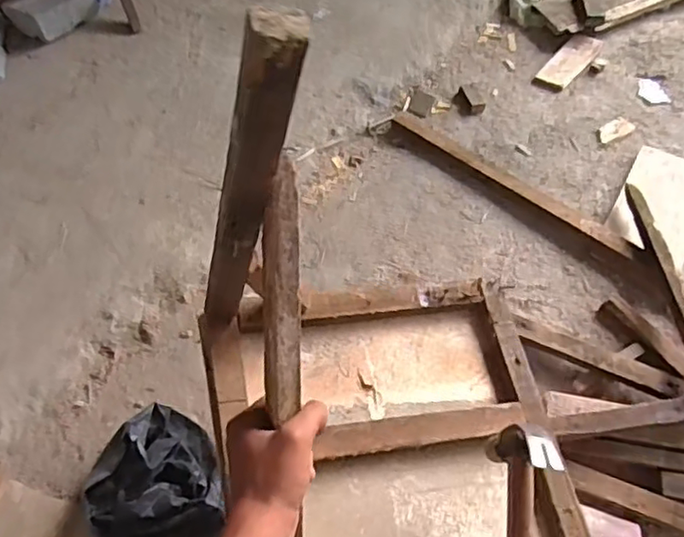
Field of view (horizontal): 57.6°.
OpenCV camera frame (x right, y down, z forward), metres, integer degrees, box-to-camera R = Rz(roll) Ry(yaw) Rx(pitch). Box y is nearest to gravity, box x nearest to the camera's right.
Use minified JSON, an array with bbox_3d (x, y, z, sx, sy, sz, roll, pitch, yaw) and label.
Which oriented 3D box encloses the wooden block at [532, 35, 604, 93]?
[{"bbox_3d":[0.460,-0.420,1.259,0.073,0.013,0.184,33,64,22],"label":"wooden block"}]

